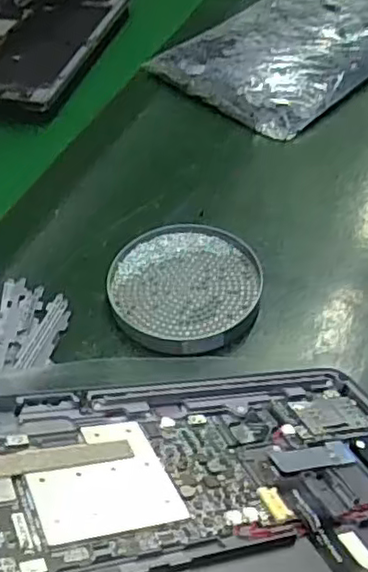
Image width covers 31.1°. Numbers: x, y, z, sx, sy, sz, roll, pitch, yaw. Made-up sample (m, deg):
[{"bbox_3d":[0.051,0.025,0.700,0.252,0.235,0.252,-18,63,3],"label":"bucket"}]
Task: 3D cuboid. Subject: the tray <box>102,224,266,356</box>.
[{"bbox_3d":[0.000,-0.001,0.512,0.115,0.017,0.116,-3,47,3],"label":"tray"}]

